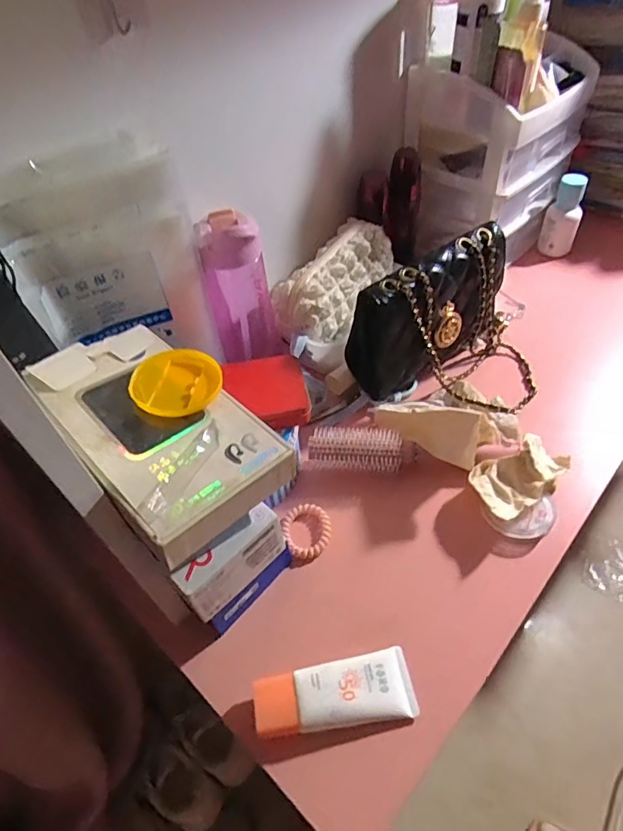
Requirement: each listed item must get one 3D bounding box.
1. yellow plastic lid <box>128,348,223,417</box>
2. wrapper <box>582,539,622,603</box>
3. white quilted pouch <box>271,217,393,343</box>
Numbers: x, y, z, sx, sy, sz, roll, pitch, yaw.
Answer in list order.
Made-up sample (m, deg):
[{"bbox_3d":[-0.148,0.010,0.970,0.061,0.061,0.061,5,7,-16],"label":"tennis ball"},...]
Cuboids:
[{"bbox_3d":[-0.099,-0.026,0.368,0.060,0.015,0.064,-3,49,3],"label":"yellow plastic lid"},{"bbox_3d":[0.739,0.360,1.189,0.188,0.023,0.116,-33,54,-22],"label":"wrapper"},{"bbox_3d":[0.034,-0.178,0.651,0.089,0.084,0.184,23,54,23],"label":"white quilted pouch"}]

